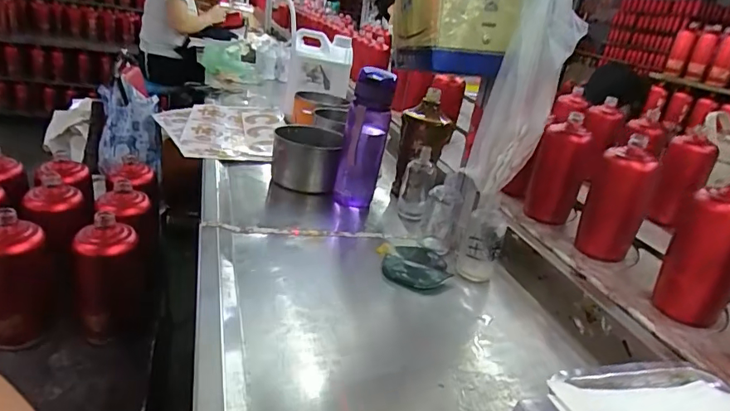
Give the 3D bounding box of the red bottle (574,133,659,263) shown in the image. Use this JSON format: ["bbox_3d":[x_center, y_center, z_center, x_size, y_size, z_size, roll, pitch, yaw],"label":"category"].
[{"bbox_3d":[0.384,-0.004,0.737,0.061,0.170,0.070,-8,28,-33],"label":"red bottle"}]

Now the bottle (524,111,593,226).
[{"bbox_3d":[0.338,-0.061,0.854,0.084,0.178,0.078,19,32,22],"label":"bottle"}]

